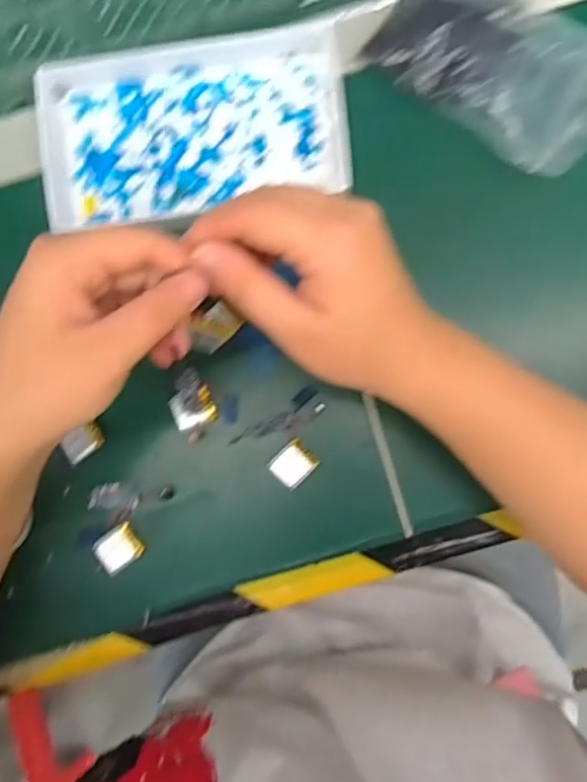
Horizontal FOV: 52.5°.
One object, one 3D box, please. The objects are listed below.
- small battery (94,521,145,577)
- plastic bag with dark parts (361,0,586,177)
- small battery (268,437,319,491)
[{"bbox_3d":[-0.106,0.096,0.360,0.027,0.007,0.023,-37,85,1],"label":"small battery"},{"bbox_3d":[0.122,-0.193,0.346,0.138,0.027,0.094,33,91,6],"label":"plastic bag with dark parts"},{"bbox_3d":[0.001,0.044,0.358,0.022,0.012,0.025,43,92,6],"label":"small battery"}]

